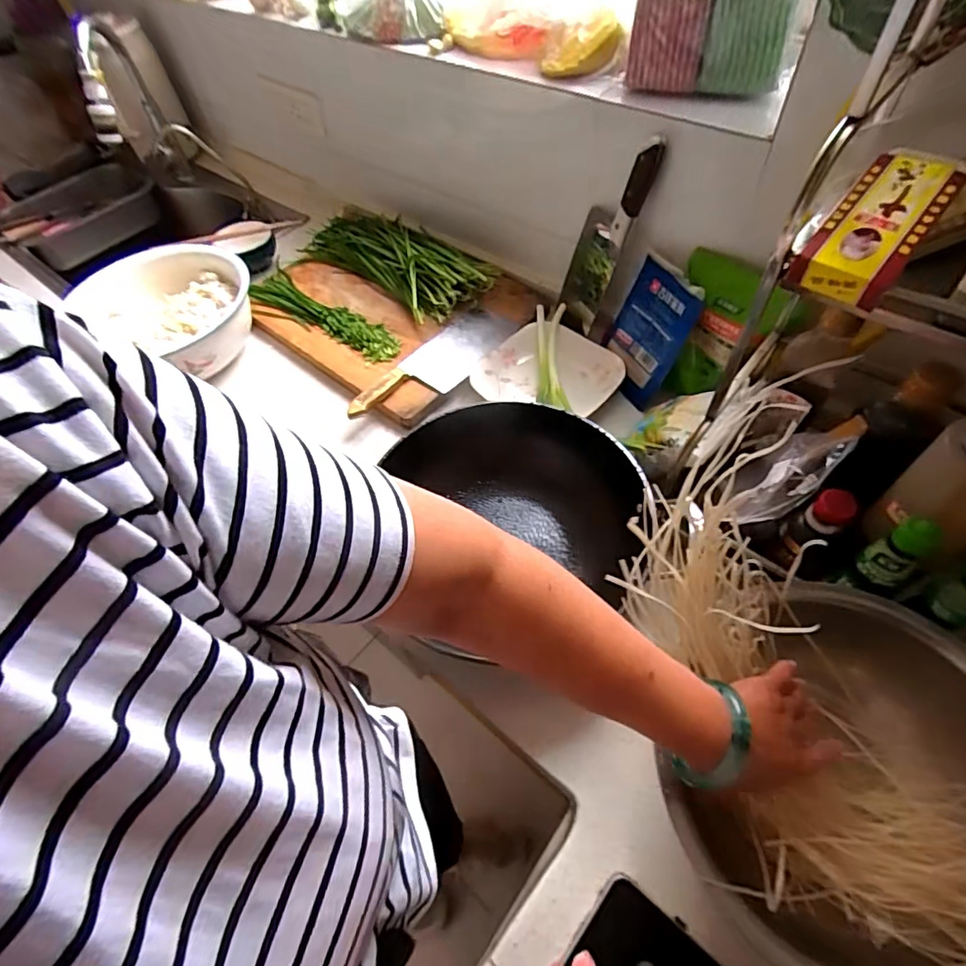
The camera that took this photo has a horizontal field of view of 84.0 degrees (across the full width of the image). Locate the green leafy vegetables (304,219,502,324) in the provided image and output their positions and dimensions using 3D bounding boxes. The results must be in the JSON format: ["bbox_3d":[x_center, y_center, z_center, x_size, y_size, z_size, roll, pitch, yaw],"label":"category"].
[{"bbox_3d":[-0.162,-0.425,0.968,0.182,0.067,0.407,-40,61,-21],"label":"green leafy vegetables"}]

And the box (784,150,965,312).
[{"bbox_3d":[0.271,-0.177,0.368,0.059,0.028,0.123,37,81,26],"label":"box"}]

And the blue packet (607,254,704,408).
[{"bbox_3d":[0.232,-0.213,0.765,0.015,0.172,0.131,-4,46,-31],"label":"blue packet"}]

